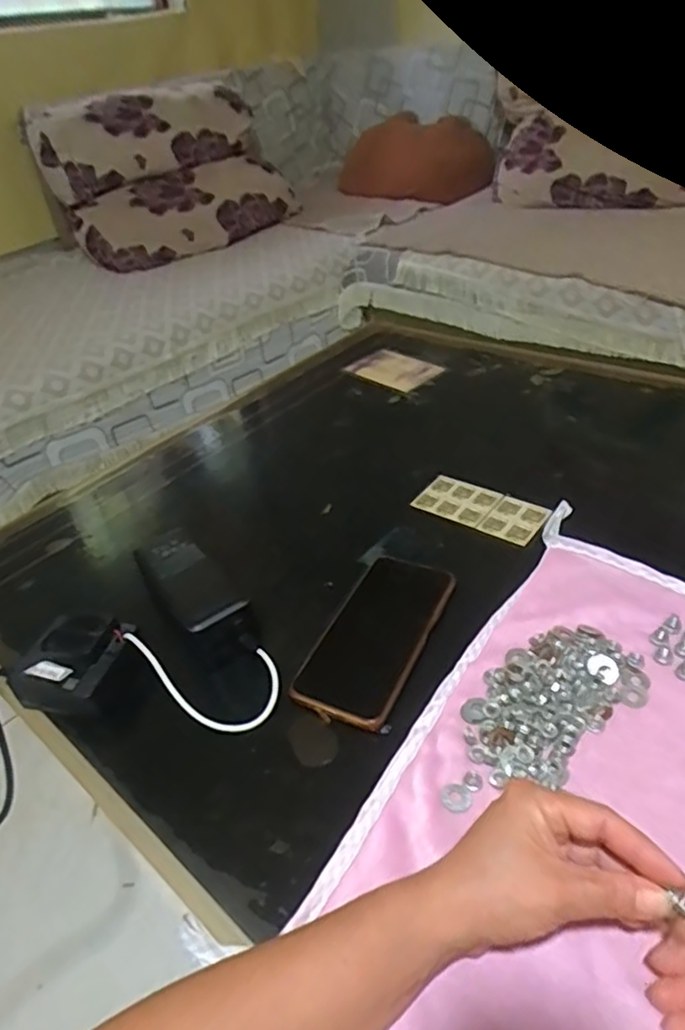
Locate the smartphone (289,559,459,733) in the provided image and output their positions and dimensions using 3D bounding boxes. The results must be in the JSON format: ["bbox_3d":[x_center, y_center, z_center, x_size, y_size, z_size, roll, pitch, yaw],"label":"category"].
[{"bbox_3d":[0.028,0.092,0.490,0.074,0.012,0.160,13,43,26],"label":"smartphone"}]

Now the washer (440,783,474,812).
[{"bbox_3d":[0.072,0.178,0.390,0.020,0.004,0.018,5,40,17],"label":"washer"}]

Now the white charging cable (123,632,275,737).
[{"bbox_3d":[-0.111,0.127,0.470,0.122,0.033,0.065,-2,38,7],"label":"white charging cable"}]

